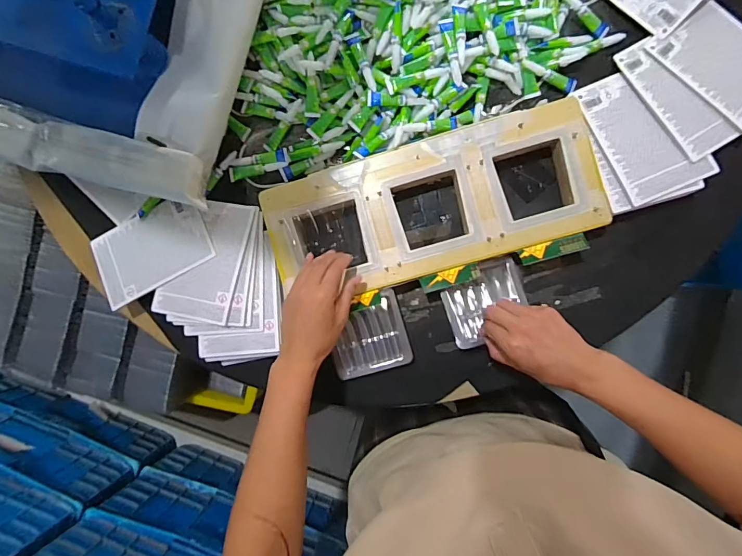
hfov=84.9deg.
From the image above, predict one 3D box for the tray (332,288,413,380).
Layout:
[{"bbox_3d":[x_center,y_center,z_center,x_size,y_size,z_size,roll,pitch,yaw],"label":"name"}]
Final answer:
[{"bbox_3d":[-0.004,0.078,0.550,0.101,0.017,0.099,-15,89,4],"label":"tray"}]

